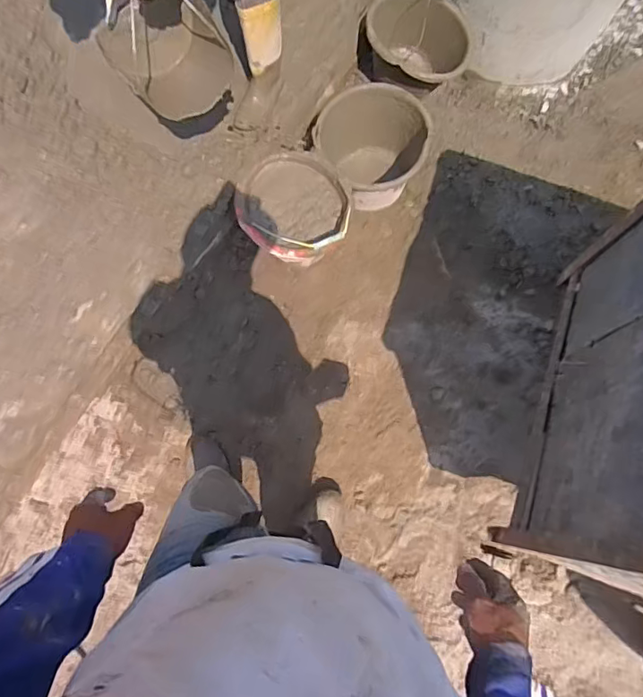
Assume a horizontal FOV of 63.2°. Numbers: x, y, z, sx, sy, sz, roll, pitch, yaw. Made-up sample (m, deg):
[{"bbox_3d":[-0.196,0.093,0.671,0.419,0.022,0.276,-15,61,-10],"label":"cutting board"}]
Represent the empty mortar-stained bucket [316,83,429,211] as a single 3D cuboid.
[{"bbox_3d":[0.129,-0.538,1.451,0.289,0.230,0.333,5,74,0],"label":"empty mortar-stained bucket"}]

